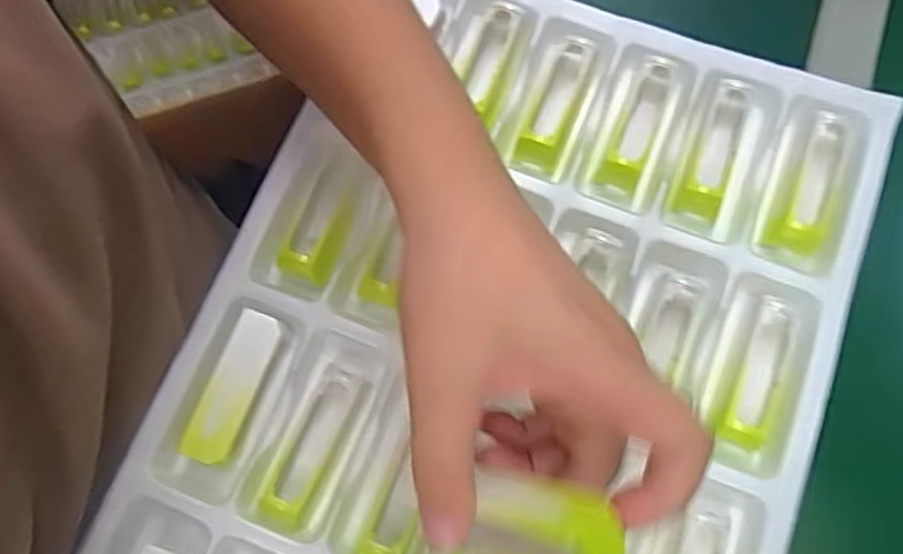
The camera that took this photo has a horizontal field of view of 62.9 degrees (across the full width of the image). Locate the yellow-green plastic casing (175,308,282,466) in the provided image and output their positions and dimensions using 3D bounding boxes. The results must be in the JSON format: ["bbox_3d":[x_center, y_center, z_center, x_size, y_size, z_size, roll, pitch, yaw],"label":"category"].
[{"bbox_3d":[-0.112,0.056,0.377,0.025,0.009,0.077,18,75,4],"label":"yellow-green plastic casing"}]

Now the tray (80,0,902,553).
[{"bbox_3d":[0.023,0.056,0.386,0.311,0.036,0.450,21,75,5],"label":"tray"}]

